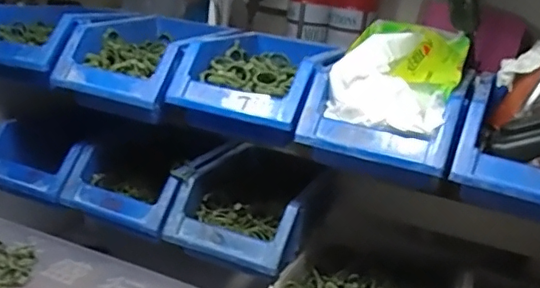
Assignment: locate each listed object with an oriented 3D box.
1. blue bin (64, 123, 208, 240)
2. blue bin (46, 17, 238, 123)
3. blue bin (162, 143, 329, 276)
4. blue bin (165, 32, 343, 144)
[{"bbox_3d":[-0.136,0.045,0.633,0.130,0.085,0.153,13,17,16],"label":"blue bin"},{"bbox_3d":[-0.127,-0.087,0.613,0.129,0.078,0.186,13,18,18],"label":"blue bin"},{"bbox_3d":[-0.013,0.067,0.608,0.132,0.078,0.207,12,17,15],"label":"blue bin"},{"bbox_3d":[-0.011,-0.063,0.564,0.136,0.077,0.193,11,17,11],"label":"blue bin"}]

